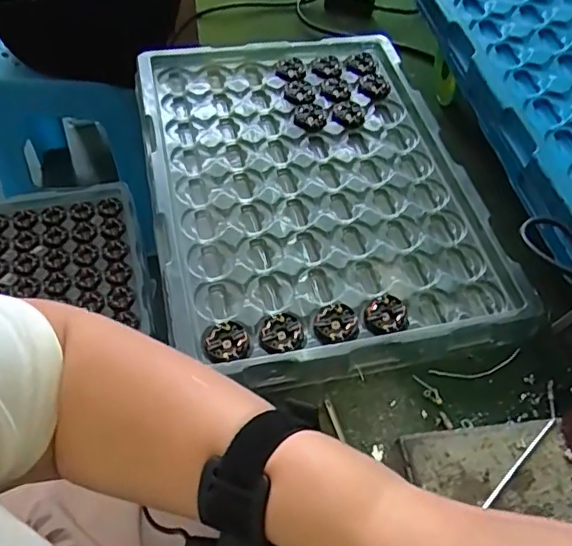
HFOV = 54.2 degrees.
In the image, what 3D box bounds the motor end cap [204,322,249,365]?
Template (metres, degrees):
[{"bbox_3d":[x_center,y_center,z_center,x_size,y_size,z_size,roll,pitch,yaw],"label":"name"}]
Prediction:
[{"bbox_3d":[-0.042,0.049,0.393,0.032,0.006,0.033,2,55,-3],"label":"motor end cap"}]

